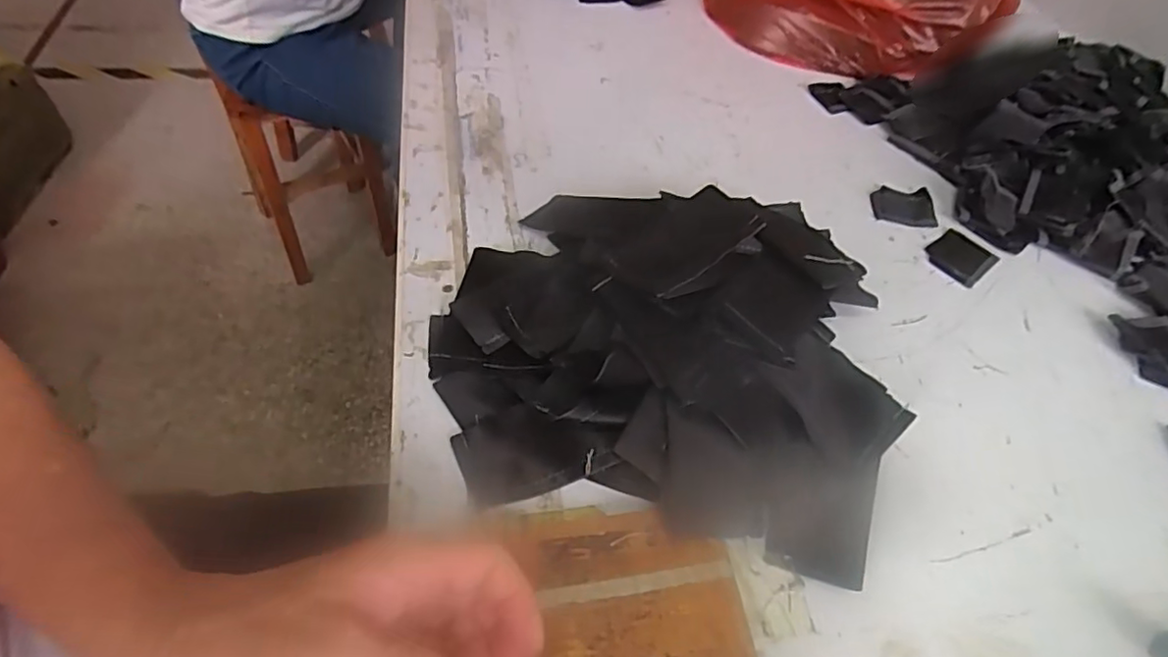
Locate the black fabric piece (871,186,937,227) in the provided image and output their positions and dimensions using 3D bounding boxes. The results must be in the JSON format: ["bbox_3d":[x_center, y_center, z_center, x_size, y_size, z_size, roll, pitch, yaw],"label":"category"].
[{"bbox_3d":[0.289,-0.110,0.552,0.054,0.004,0.045,4,57,2],"label":"black fabric piece"}]

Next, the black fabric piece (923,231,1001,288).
[{"bbox_3d":[0.321,-0.062,0.519,0.054,0.004,0.047,-34,62,-28],"label":"black fabric piece"}]

